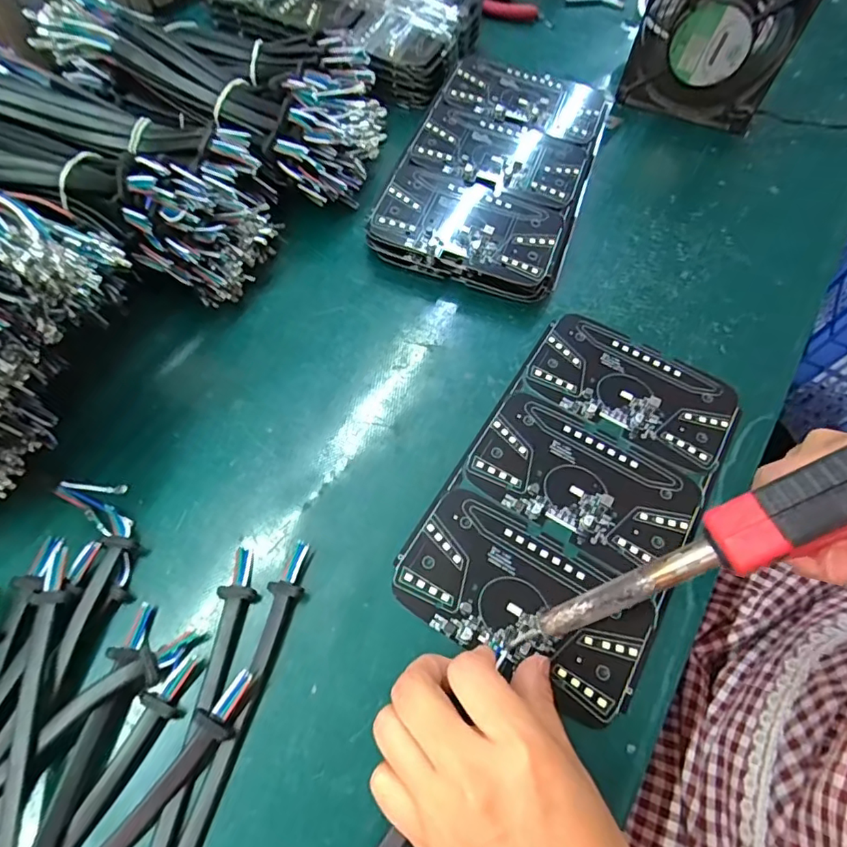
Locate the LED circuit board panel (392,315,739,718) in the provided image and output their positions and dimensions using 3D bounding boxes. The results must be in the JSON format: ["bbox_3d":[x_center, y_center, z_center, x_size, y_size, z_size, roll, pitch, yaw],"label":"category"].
[{"bbox_3d":[0.095,0.035,0.323,0.130,0.006,0.231,30,64,12],"label":"LED circuit board panel"}]

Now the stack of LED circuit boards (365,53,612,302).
[{"bbox_3d":[0.061,-0.204,0.430,0.136,0.036,0.232,20,64,5],"label":"stack of LED circuit boards"}]

